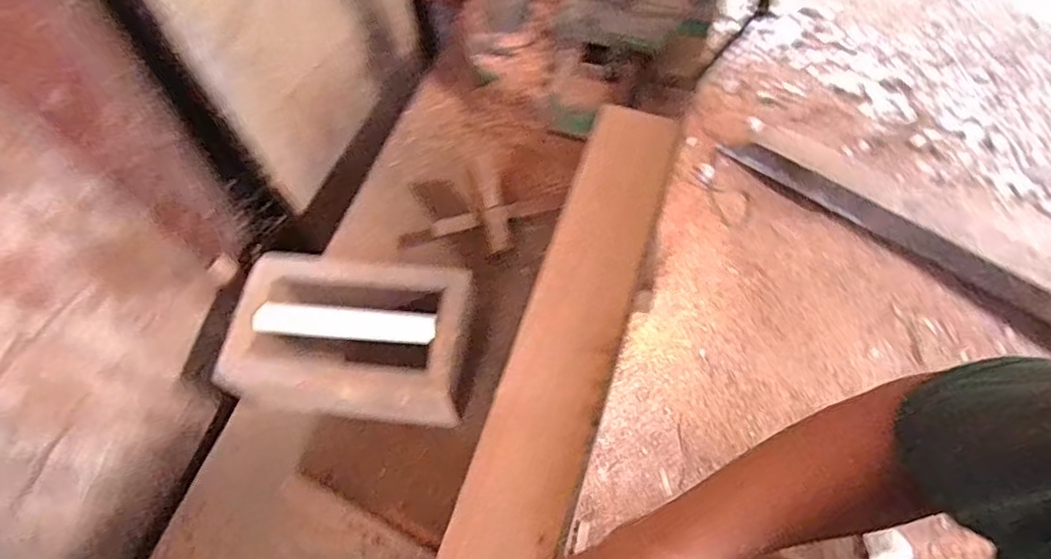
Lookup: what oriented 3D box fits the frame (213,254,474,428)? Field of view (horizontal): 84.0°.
[{"bbox_3d":[-0.193,0.060,0.657,0.260,0.070,0.179,6,64,3],"label":"frame"}]

